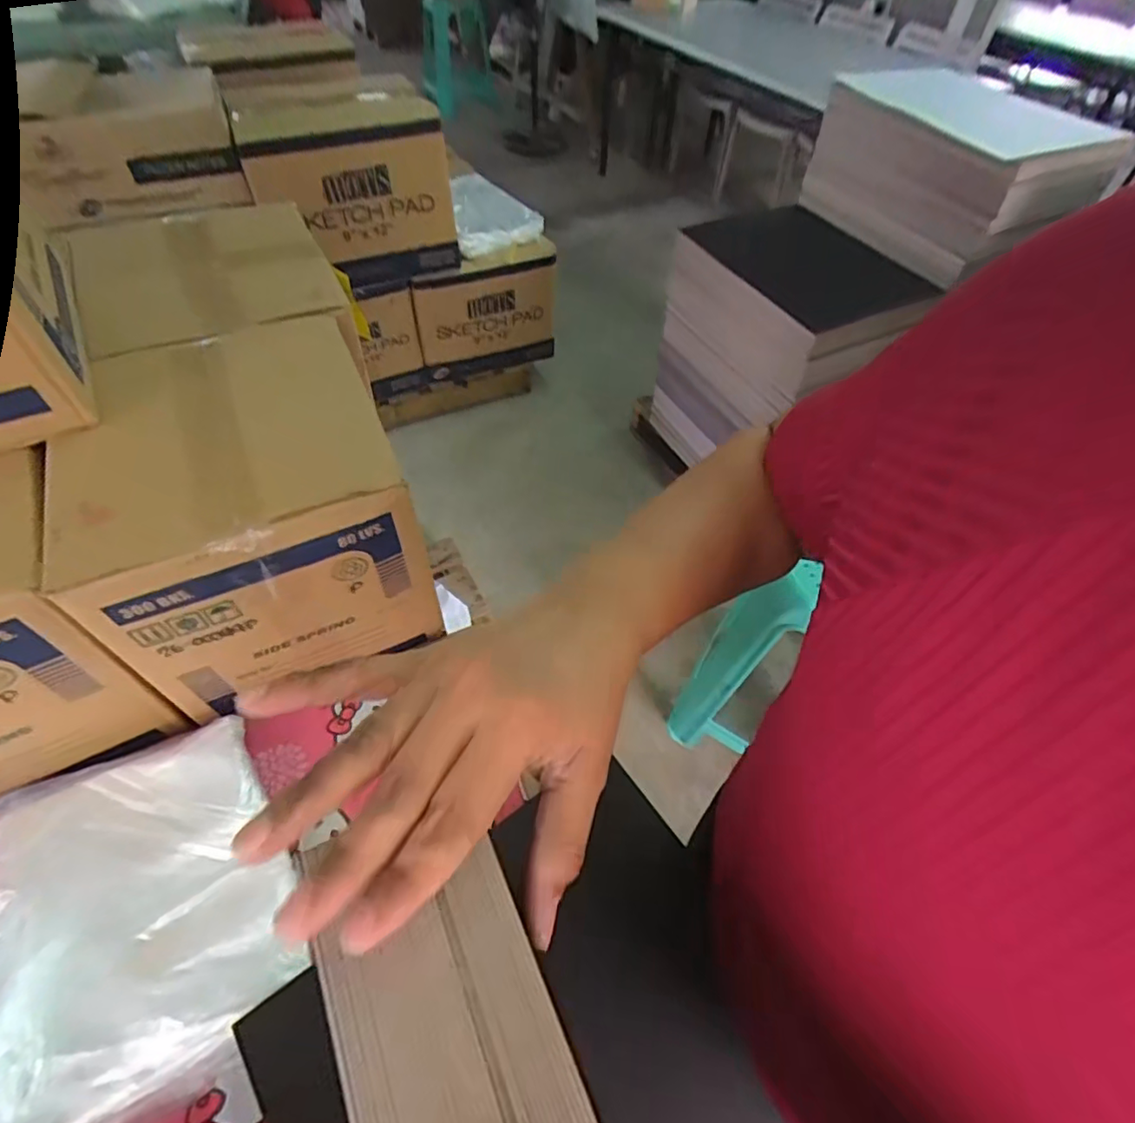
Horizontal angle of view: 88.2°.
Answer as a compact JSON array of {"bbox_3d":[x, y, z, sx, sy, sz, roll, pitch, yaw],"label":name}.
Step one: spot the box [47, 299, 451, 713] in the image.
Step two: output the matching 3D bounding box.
[{"bbox_3d":[-0.324,-0.062,0.641,0.273,0.250,0.315,-16,55,-15],"label":"box"}]

